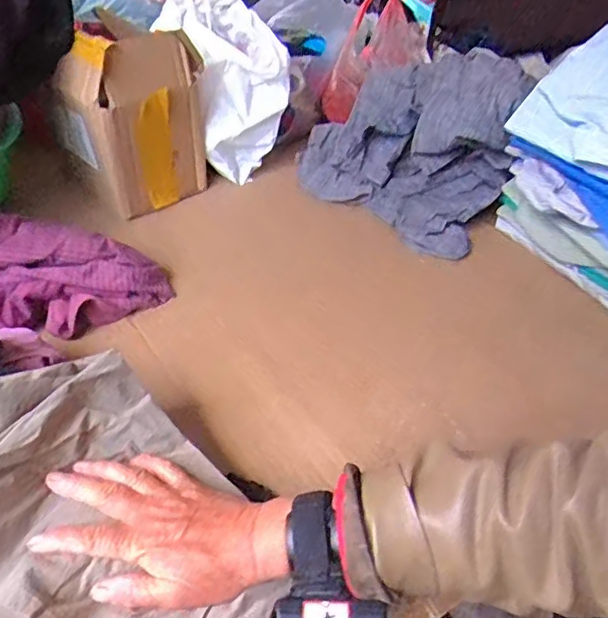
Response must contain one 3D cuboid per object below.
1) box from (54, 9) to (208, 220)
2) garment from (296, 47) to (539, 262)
[{"bbox_3d":[-0.240,-0.264,0.816,0.169,0.222,0.151,-30,50,-29],"label":"box"},{"bbox_3d":[0.147,-0.244,0.819,0.219,0.170,0.317,-31,50,-30],"label":"garment"}]

